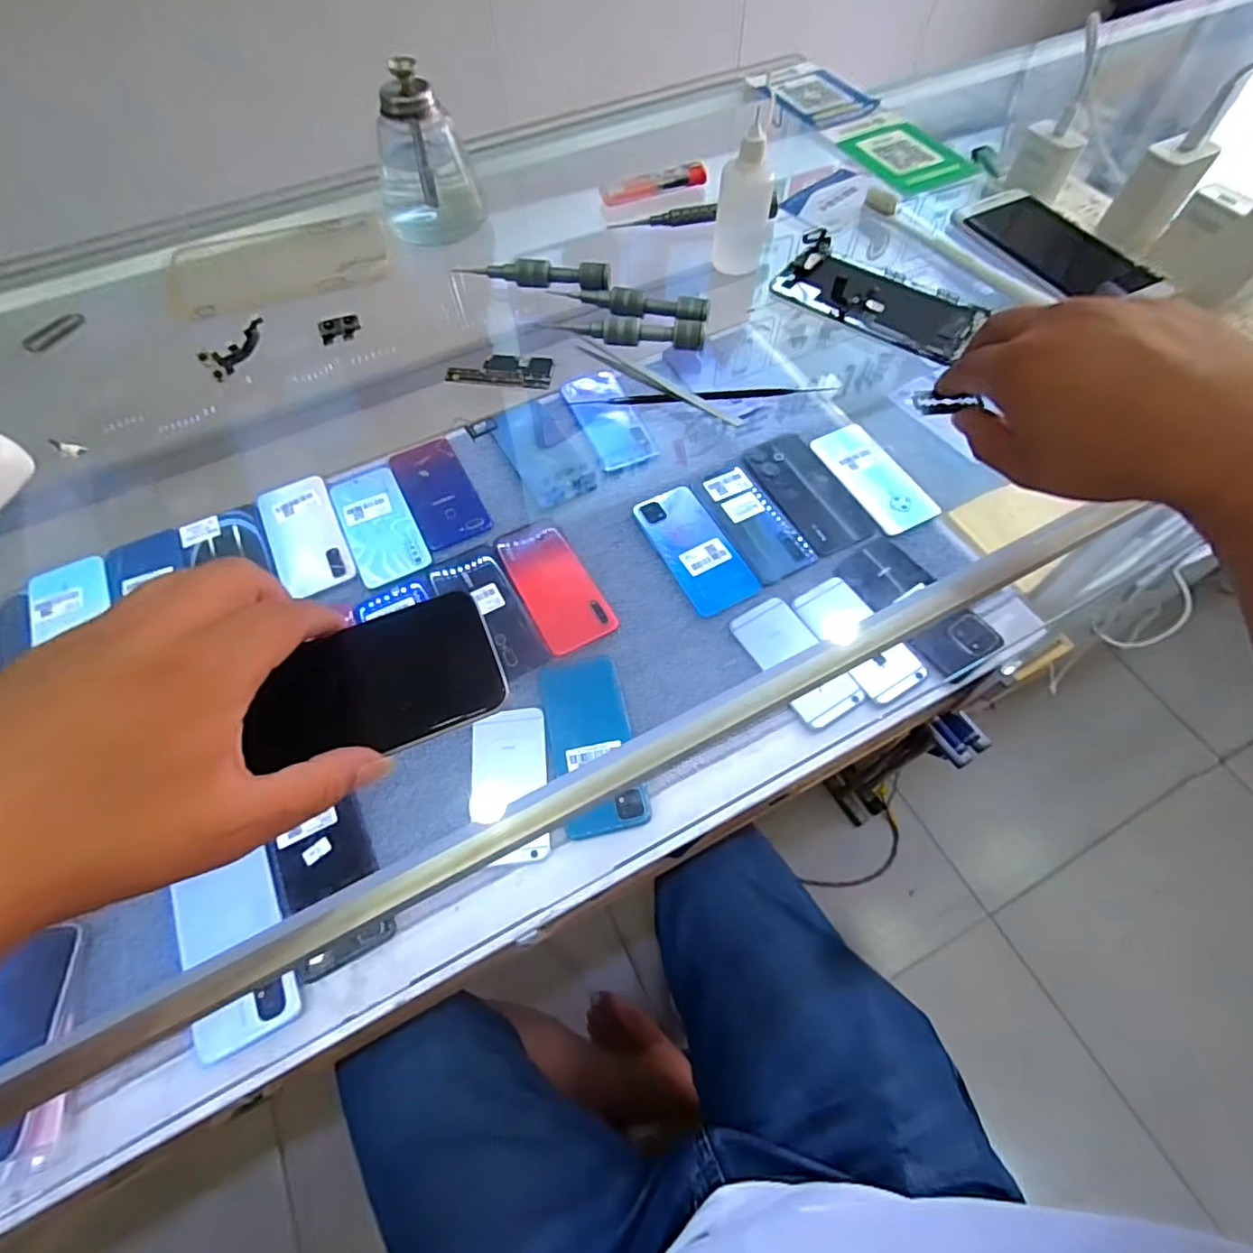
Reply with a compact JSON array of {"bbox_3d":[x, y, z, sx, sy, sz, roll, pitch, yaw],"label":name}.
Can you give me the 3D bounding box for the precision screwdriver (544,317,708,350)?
[{"bbox_3d":[0.001,-0.192,0.393,0.099,0.014,0.011,6,63,3],"label":"precision screwdriver"}]

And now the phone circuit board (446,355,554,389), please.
[{"bbox_3d":[-0.081,-0.165,0.391,0.068,0.006,0.026,6,63,4],"label":"phone circuit board"}]

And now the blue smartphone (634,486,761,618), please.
[{"bbox_3d":[0.073,-0.086,0.656,0.074,0.009,0.160,-24,65,-12],"label":"blue smartphone"}]

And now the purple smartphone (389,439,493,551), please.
[{"bbox_3d":[-0.215,-0.158,0.696,0.073,0.004,0.156,-25,65,-12],"label":"purple smartphone"}]

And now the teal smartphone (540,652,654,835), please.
[{"bbox_3d":[-0.031,0.103,0.553,0.073,0.010,0.163,-12,63,-6],"label":"teal smartphone"}]

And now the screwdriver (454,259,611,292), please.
[{"bbox_3d":[-0.065,-0.248,0.425,0.107,0.015,0.014,6,63,4],"label":"screwdriver"}]

